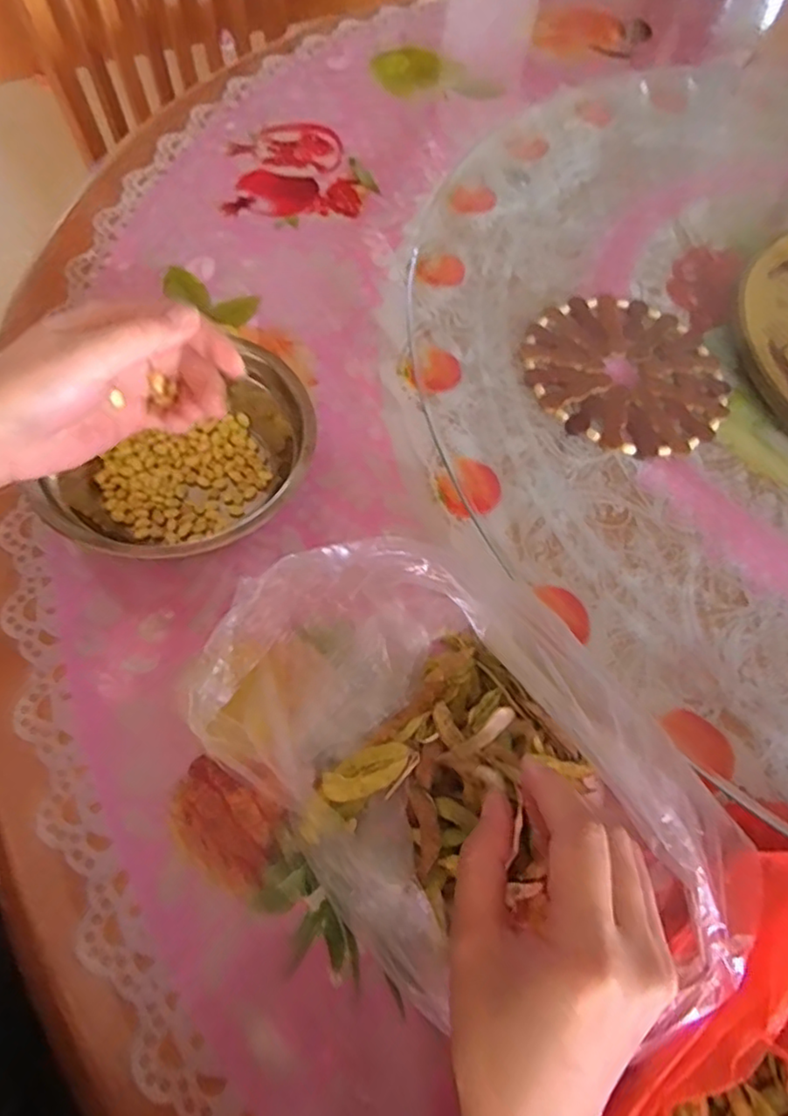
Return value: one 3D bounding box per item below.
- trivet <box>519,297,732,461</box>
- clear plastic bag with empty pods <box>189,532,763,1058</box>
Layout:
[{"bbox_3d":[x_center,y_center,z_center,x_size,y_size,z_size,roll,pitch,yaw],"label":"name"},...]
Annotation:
[{"bbox_3d":[0.178,-0.143,0.489,0.153,0.012,0.156,2,62,-3],"label":"trivet"},{"bbox_3d":[0.026,0.101,0.298,0.154,0.091,0.251,-39,71,-22],"label":"clear plastic bag with empty pods"}]

